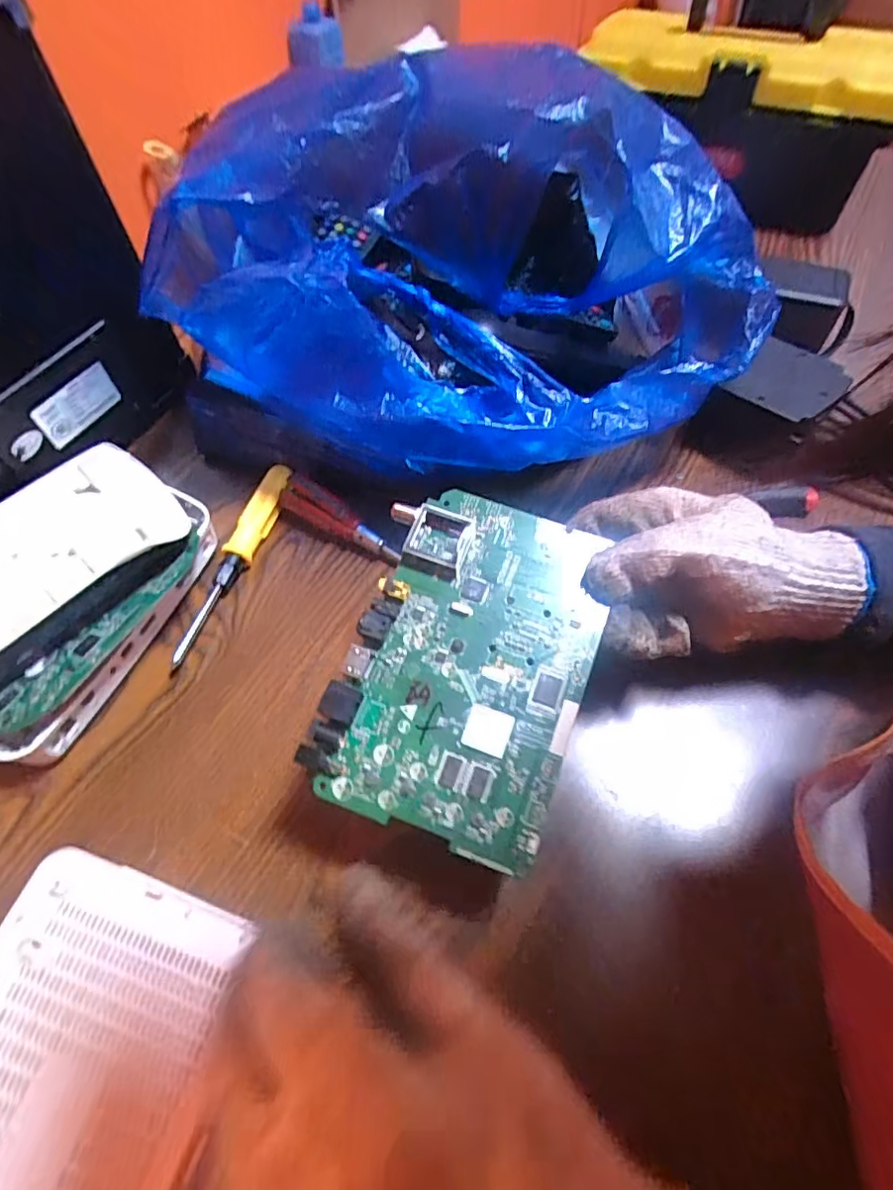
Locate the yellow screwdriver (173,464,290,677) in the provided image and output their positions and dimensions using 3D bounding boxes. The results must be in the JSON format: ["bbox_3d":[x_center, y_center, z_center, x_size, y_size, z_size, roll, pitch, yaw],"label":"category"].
[{"bbox_3d":[-0.140,-0.024,0.381,0.019,0.026,0.157,14,57,10],"label":"yellow screwdriver"}]

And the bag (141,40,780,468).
[{"bbox_3d":[0.019,-0.208,0.353,0.365,0.154,0.228,12,59,10],"label":"bag"}]

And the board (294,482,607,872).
[{"bbox_3d":[0.010,0.027,0.269,0.108,0.012,0.162,17,71,6],"label":"board"}]

